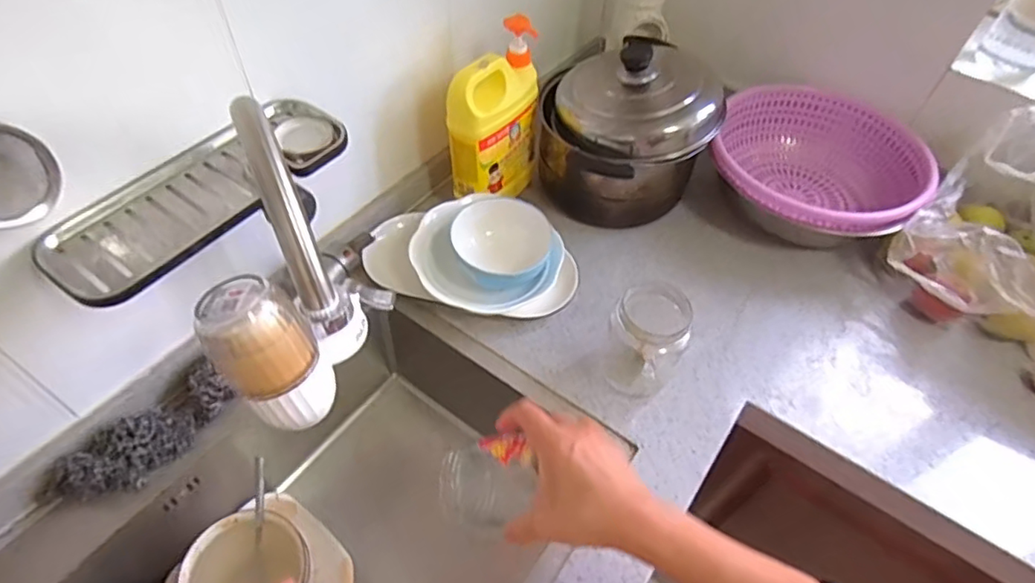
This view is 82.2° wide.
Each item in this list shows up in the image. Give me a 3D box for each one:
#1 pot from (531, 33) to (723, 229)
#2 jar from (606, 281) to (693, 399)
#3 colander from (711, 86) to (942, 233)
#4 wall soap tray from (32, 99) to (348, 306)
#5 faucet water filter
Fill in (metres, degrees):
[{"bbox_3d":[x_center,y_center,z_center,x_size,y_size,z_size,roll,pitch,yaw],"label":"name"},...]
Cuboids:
[{"bbox_3d":[0.156,-0.237,0.870,0.248,0.202,0.228,2,51,-3],"label":"pot"},{"bbox_3d":[0.149,0.059,0.683,0.076,0.127,0.073,2,51,-3],"label":"jar"},{"bbox_3d":[0.443,-0.179,0.903,0.286,0.118,0.297,19,53,11],"label":"colander"},{"bbox_3d":[-0.276,-0.088,0.539,0.132,0.022,0.274,37,58,23],"label":"wall soap tray"},{"bbox_3d":[-0.137,0.021,0.406,0.073,0.098,0.138,33,56,20],"label":"faucet water filter"}]

